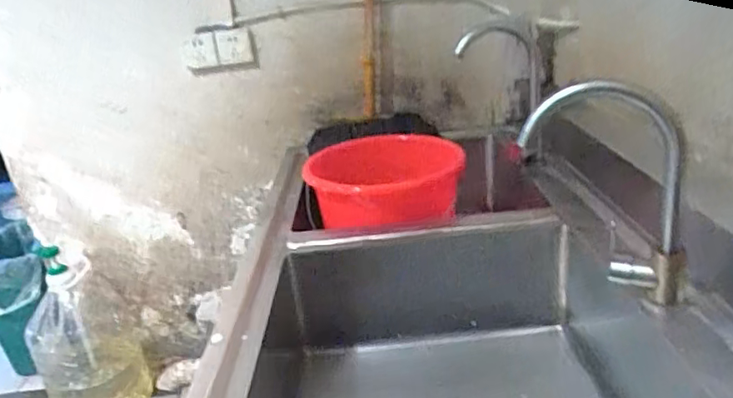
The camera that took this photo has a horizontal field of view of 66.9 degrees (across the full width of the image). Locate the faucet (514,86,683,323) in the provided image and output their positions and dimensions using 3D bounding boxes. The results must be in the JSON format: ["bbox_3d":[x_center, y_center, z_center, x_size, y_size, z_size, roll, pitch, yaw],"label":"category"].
[{"bbox_3d":[0.299,0.002,0.700,0.209,0.291,0.043,0,23,17],"label":"faucet"}]

